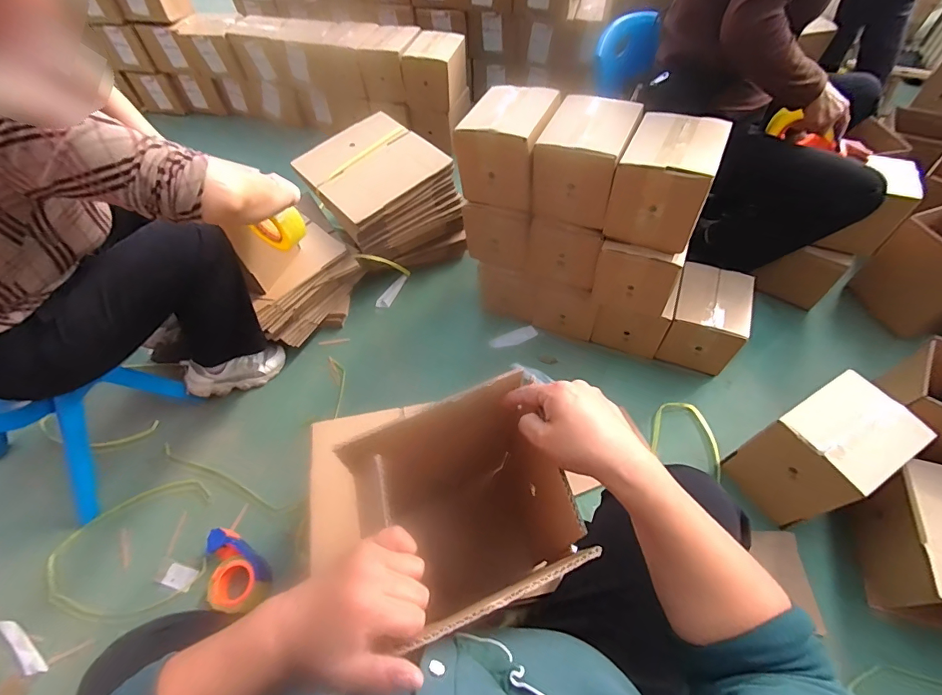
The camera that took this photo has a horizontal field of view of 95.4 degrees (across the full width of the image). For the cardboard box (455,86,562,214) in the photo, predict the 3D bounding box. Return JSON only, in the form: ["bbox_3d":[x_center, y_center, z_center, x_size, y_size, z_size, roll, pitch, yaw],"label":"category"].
[{"bbox_3d":[0.079,-0.429,0.914,0.162,0.163,0.190,17,58,14],"label":"cardboard box"}]

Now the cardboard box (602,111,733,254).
[{"bbox_3d":[0.374,-0.325,0.828,0.161,0.156,0.207,20,59,15],"label":"cardboard box"}]

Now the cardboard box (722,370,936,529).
[{"bbox_3d":[0.636,0.194,0.797,0.188,0.237,0.154,-29,59,-16],"label":"cardboard box"}]

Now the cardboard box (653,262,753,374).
[{"bbox_3d":[0.562,-0.074,1.037,0.154,0.143,0.197,17,58,14],"label":"cardboard box"}]

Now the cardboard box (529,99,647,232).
[{"bbox_3d":[0.233,-0.382,0.875,0.155,0.155,0.193,21,59,16],"label":"cardboard box"}]

